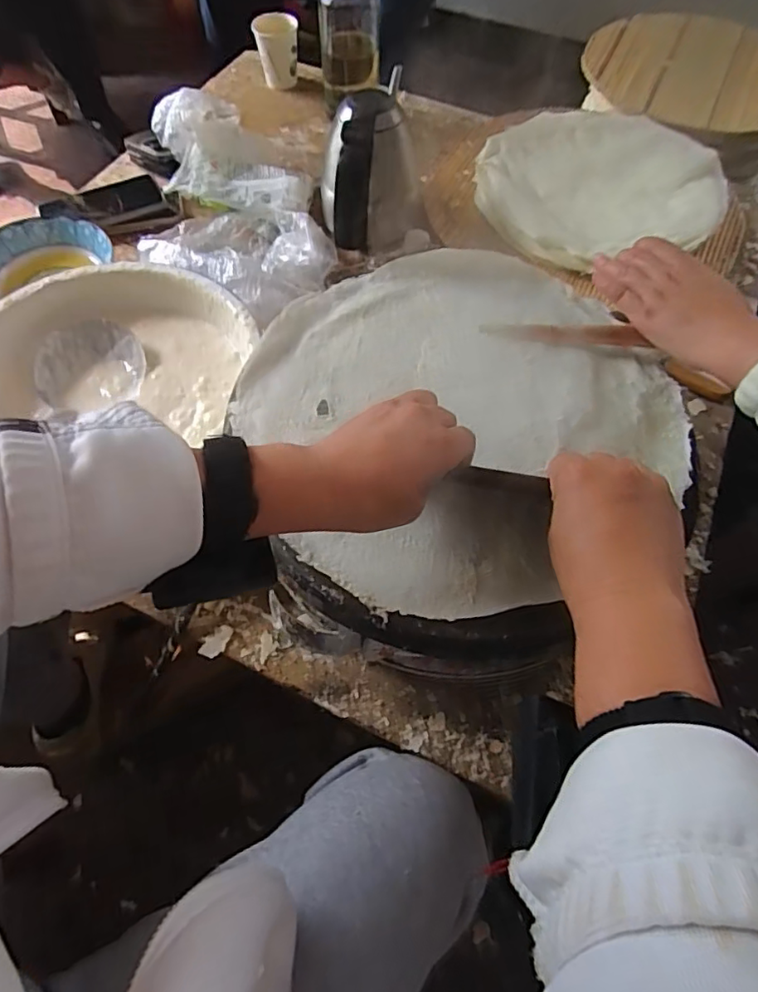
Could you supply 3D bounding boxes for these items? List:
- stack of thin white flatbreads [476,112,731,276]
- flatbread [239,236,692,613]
[{"bbox_3d":[0.315,-0.457,0.804,0.355,0.025,0.326,-17,64,-11],"label":"stack of thin white flatbreads"},{"bbox_3d":[0.058,-0.079,0.455,0.332,0.019,0.318,1,62,-2],"label":"flatbread"}]

